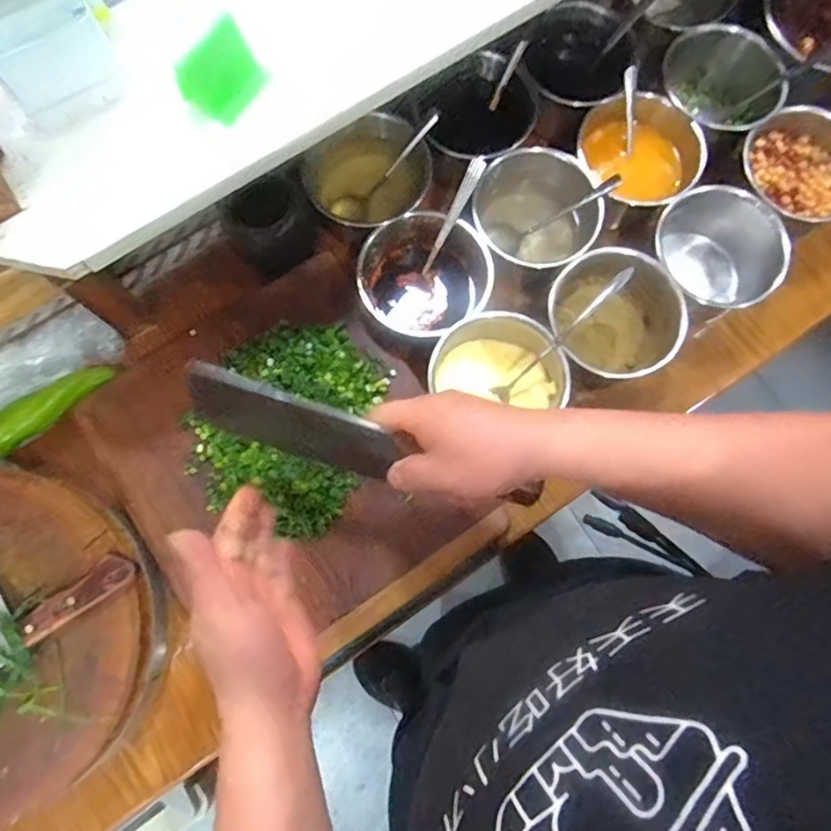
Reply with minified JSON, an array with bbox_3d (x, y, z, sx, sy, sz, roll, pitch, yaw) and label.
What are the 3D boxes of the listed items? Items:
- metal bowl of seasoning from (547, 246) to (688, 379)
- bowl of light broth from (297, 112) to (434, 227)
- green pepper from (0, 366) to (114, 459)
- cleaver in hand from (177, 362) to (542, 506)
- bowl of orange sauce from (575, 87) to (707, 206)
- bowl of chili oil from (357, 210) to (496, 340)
[{"bbox_3d":[0.203,-0.099,0.629,0.126,0.079,0.129,0,78,-1],"label":"metal bowl of seasoning"},{"bbox_3d":[-0.051,-0.256,0.658,0.125,0.071,0.116,0,78,-1],"label":"bowl of light broth"},{"bbox_3d":[-0.419,0.011,0.622,0.221,0.033,0.057,-28,80,-7],"label":"green pepper"},{"bbox_3d":[-0.038,0.018,0.485,0.276,0.089,0.028,18,57,-1],"label":"cleaver in hand"},{"bbox_3d":[0.238,-0.284,0.679,0.139,0.069,0.120,42,81,7],"label":"bowl of orange sauce"},{"bbox_3d":[0.016,-0.142,0.643,0.122,0.059,0.125,0,78,-1],"label":"bowl of chili oil"}]

